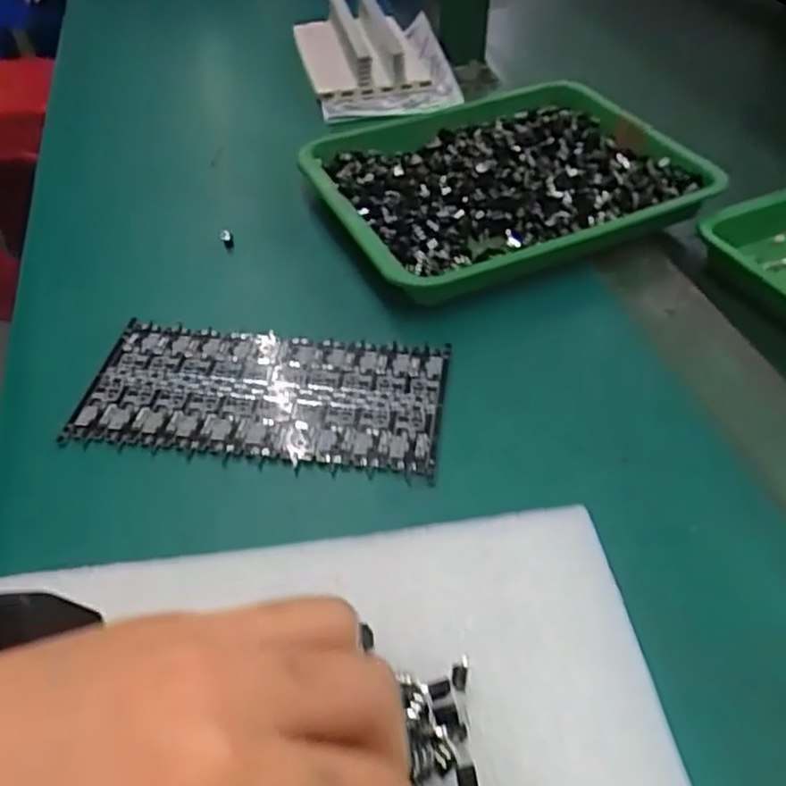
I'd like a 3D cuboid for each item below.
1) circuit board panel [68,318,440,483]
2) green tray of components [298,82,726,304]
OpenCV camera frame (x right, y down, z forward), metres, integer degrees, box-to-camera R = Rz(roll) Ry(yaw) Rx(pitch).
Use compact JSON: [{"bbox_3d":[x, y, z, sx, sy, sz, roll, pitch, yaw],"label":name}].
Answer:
[{"bbox_3d":[-0.058,0.000,0.317,0.160,0.007,0.075,8,47,9],"label":"circuit board panel"},{"bbox_3d":[0.067,-0.136,0.427,0.222,0.026,0.174,-19,48,-16],"label":"green tray of components"}]

